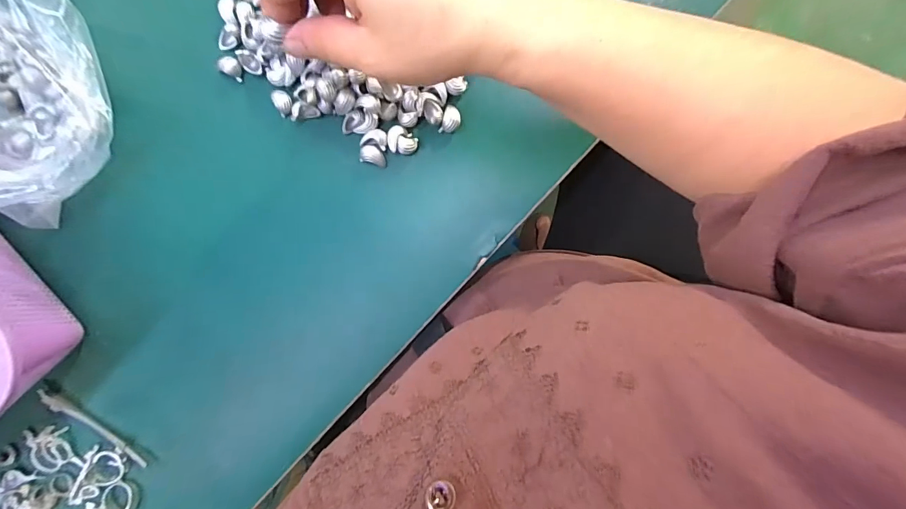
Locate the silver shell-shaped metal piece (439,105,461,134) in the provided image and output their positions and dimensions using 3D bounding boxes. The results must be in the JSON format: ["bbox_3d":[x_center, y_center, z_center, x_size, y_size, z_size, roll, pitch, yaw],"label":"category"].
[{"bbox_3d":[-0.001,-0.097,0.283,0.013,0.007,0.020,18,94,1],"label":"silver shell-shaped metal piece"}]

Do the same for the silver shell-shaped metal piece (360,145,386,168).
[{"bbox_3d":[-0.058,-0.072,0.287,0.019,0.007,0.013,13,94,2],"label":"silver shell-shaped metal piece"}]

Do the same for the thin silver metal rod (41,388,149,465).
[{"bbox_3d":[-0.282,0.138,0.307,0.096,0.009,0.010,39,94,0],"label":"thin silver metal rod"}]

